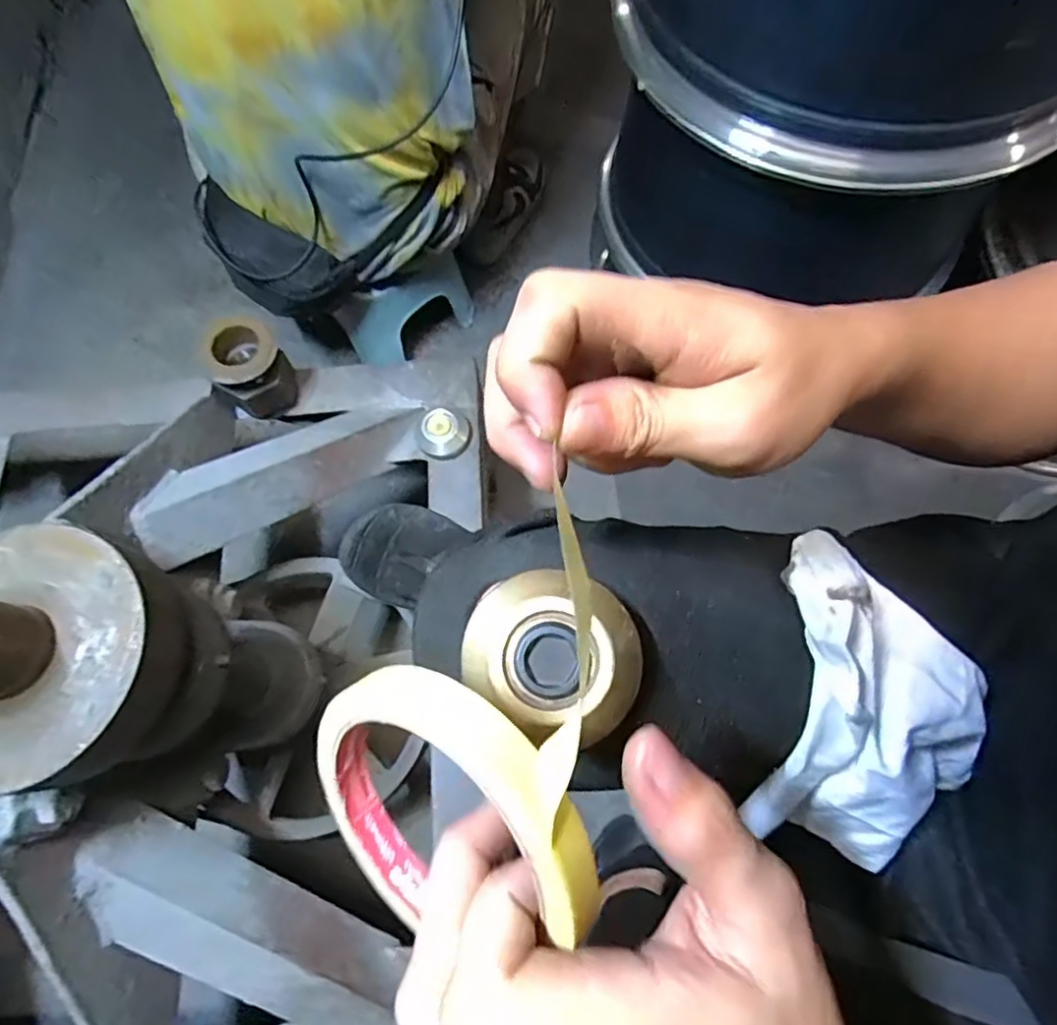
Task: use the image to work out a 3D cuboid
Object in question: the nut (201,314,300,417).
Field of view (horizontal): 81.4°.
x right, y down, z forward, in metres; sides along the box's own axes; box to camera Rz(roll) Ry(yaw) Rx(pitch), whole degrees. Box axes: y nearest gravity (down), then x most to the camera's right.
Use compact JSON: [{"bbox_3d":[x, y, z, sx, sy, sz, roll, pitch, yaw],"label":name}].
[{"bbox_3d":[-0.315,-0.165,0.702,0.076,0.091,0.078,-1,71,1],"label":"nut"}]

